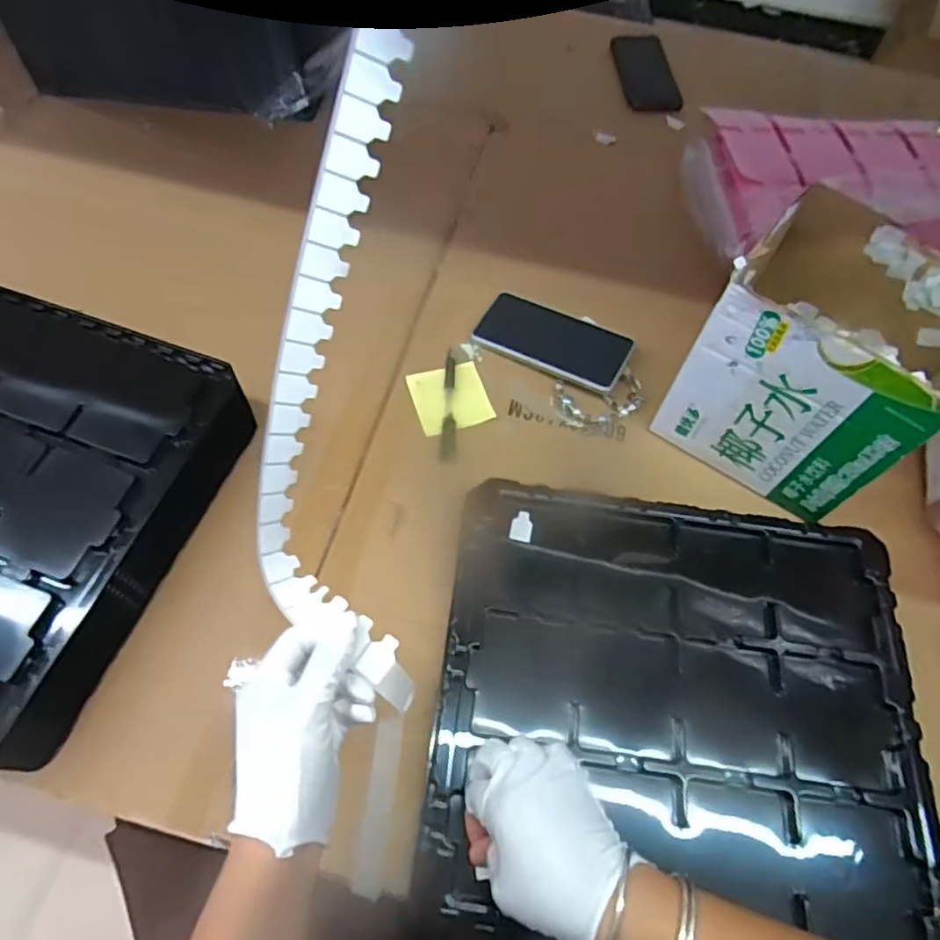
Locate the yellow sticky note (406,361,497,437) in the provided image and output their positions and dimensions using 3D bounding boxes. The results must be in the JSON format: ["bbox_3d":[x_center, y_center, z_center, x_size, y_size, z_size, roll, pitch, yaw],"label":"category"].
[{"bbox_3d":[-0.020,-0.077,0.660,0.076,0.007,0.078,-15,65,-11],"label":"yellow sticky note"}]

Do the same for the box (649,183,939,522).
[{"bbox_3d":[0.309,-0.095,0.560,0.181,0.190,0.162,40,68,16],"label":"box"}]

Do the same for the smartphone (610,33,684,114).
[{"bbox_3d":[0.264,-0.599,0.944,0.084,0.008,0.172,-6,64,-6],"label":"smartphone"}]

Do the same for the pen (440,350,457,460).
[{"bbox_3d":[-0.021,-0.072,0.658,0.015,0.014,0.132,3,63,-2],"label":"pen"}]

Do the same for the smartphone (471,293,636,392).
[{"bbox_3d":[0.092,-0.141,0.683,0.162,0.009,0.078,26,70,15],"label":"smartphone"}]

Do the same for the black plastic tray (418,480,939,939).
[{"bbox_3d":[0.168,0.176,0.509,0.373,0.026,0.319,7,63,0],"label":"black plastic tray"}]

